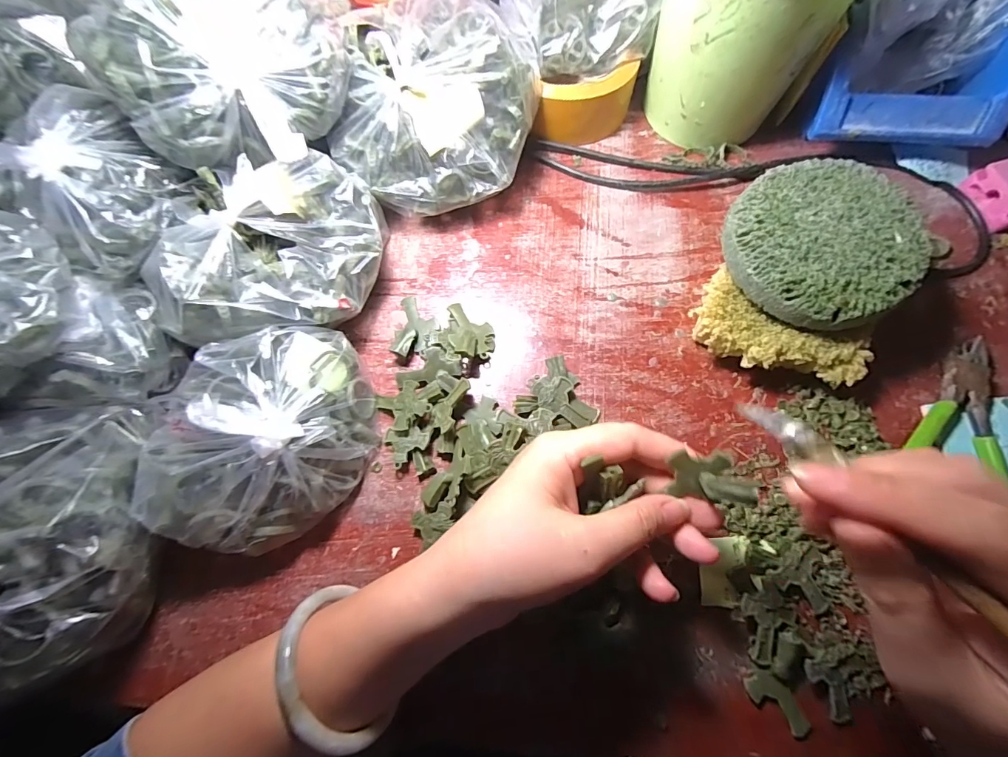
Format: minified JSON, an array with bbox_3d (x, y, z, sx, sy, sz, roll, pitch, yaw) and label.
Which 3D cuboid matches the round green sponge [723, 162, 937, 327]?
[{"bbox_3d":[0.186,-0.080,0.252,0.097,0.022,0.100,-1,73,2],"label":"round green sponge"}]

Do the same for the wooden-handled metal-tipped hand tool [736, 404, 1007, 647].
[{"bbox_3d":[0.139,0.061,0.130,0.156,0.004,0.014,52,120,32],"label":"wooden-handled metal-tipped hand tool"}]

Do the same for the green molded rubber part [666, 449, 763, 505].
[{"bbox_3d":[0.098,0.047,0.203,0.038,0.017,0.022,-9,77,37],"label":"green molded rubber part"}]

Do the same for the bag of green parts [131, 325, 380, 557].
[{"bbox_3d":[-0.141,0.035,0.252,0.118,0.071,0.115,-15,73,-2],"label":"bag of green parts"}]

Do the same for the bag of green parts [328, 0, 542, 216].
[{"bbox_3d":[-0.041,-0.183,0.300,0.117,0.098,0.130,15,74,7],"label":"bag of green parts"}]

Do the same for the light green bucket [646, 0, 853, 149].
[{"bbox_3d":[0.159,-0.239,0.295,0.105,0.122,0.113,-1,73,2],"label":"light green bucket"}]

